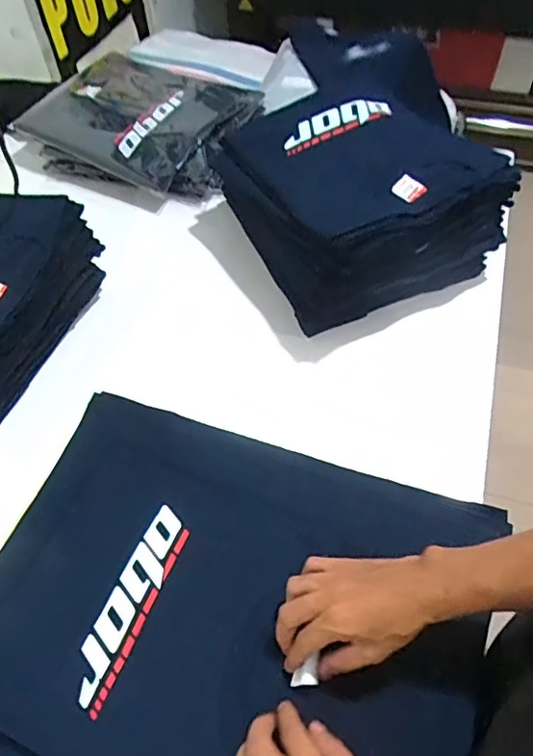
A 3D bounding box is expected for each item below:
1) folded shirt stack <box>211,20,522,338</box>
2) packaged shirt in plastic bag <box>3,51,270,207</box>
[{"bbox_3d":[0.134,-0.265,0.786,0.308,0.144,0.305,-23,59,-12],"label":"folded shirt stack"},{"bbox_3d":[-0.218,-0.481,0.978,0.388,0.065,0.303,21,61,6],"label":"packaged shirt in plastic bag"}]

